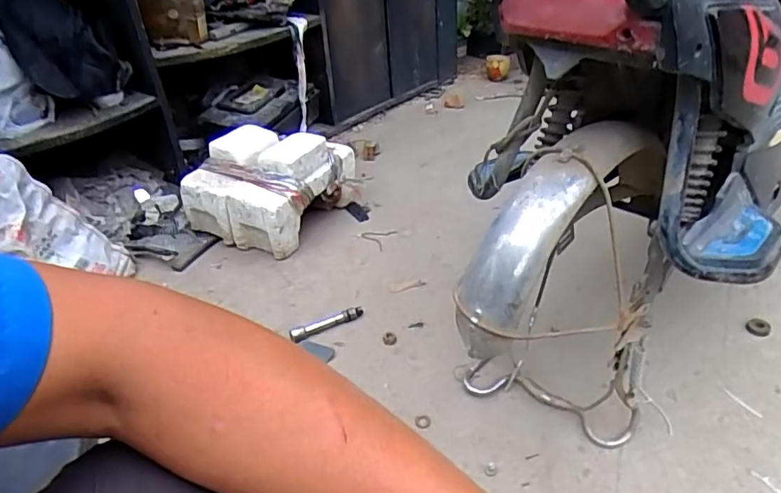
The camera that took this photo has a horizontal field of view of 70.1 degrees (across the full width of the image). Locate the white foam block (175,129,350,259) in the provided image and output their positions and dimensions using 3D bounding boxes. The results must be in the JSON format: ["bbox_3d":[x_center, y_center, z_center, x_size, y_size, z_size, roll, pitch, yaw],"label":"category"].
[{"bbox_3d":[-0.272,-0.141,1.299,0.270,0.211,0.307,14,37,23],"label":"white foam block"}]

